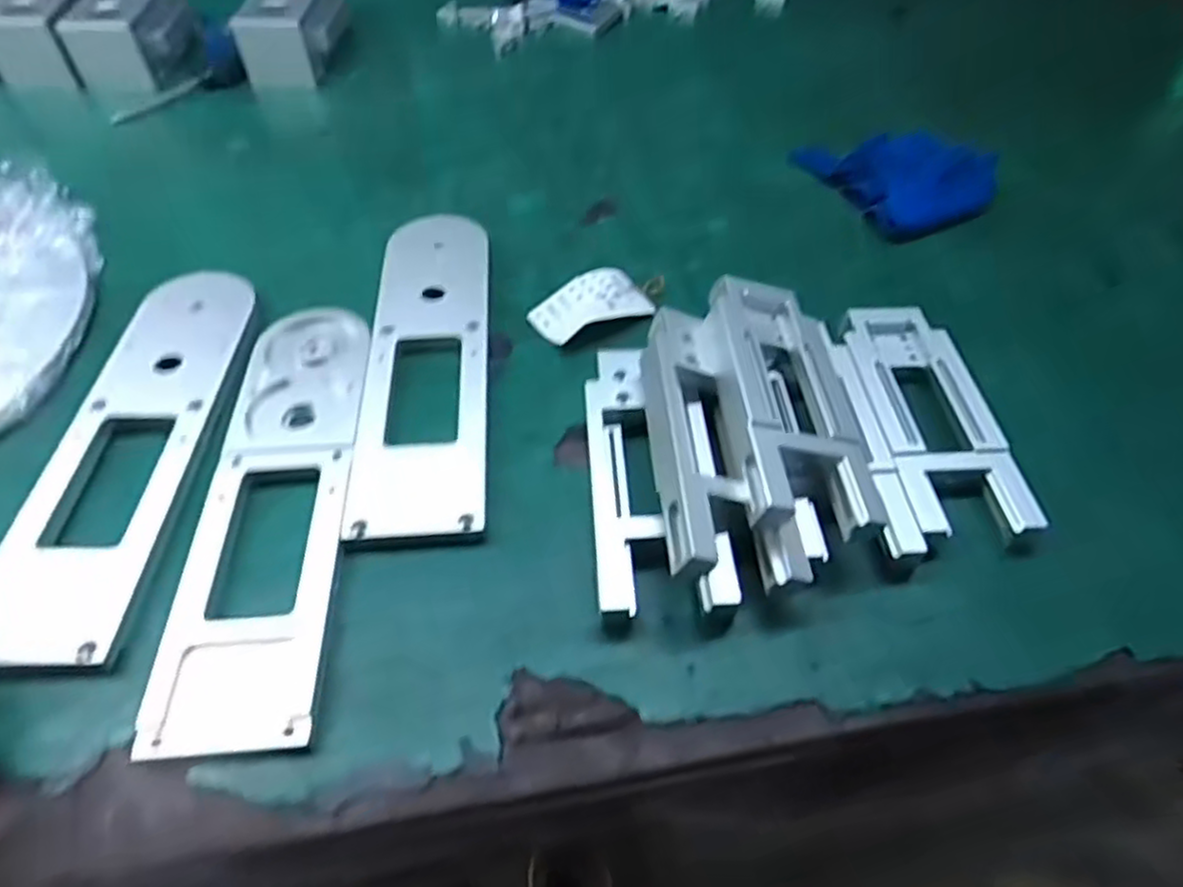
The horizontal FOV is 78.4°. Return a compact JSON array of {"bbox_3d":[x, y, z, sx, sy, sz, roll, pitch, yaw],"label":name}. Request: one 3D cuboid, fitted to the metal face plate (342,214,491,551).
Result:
[{"bbox_3d":[-0.113,-0.060,0.506,0.082,0.014,0.296,-2,53,-5],"label":"metal face plate"}]

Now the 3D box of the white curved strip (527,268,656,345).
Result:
[{"bbox_3d":[-0.001,-0.105,0.549,0.087,0.017,0.054,-20,56,-18],"label":"white curved strip"}]

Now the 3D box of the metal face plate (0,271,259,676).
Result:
[{"bbox_3d":[-0.283,-0.006,0.455,0.090,0.007,0.306,-1,53,-4],"label":"metal face plate"}]

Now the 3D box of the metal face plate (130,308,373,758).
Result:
[{"bbox_3d":[-0.184,0.024,0.434,0.081,0.013,0.306,-1,53,-5],"label":"metal face plate"}]

